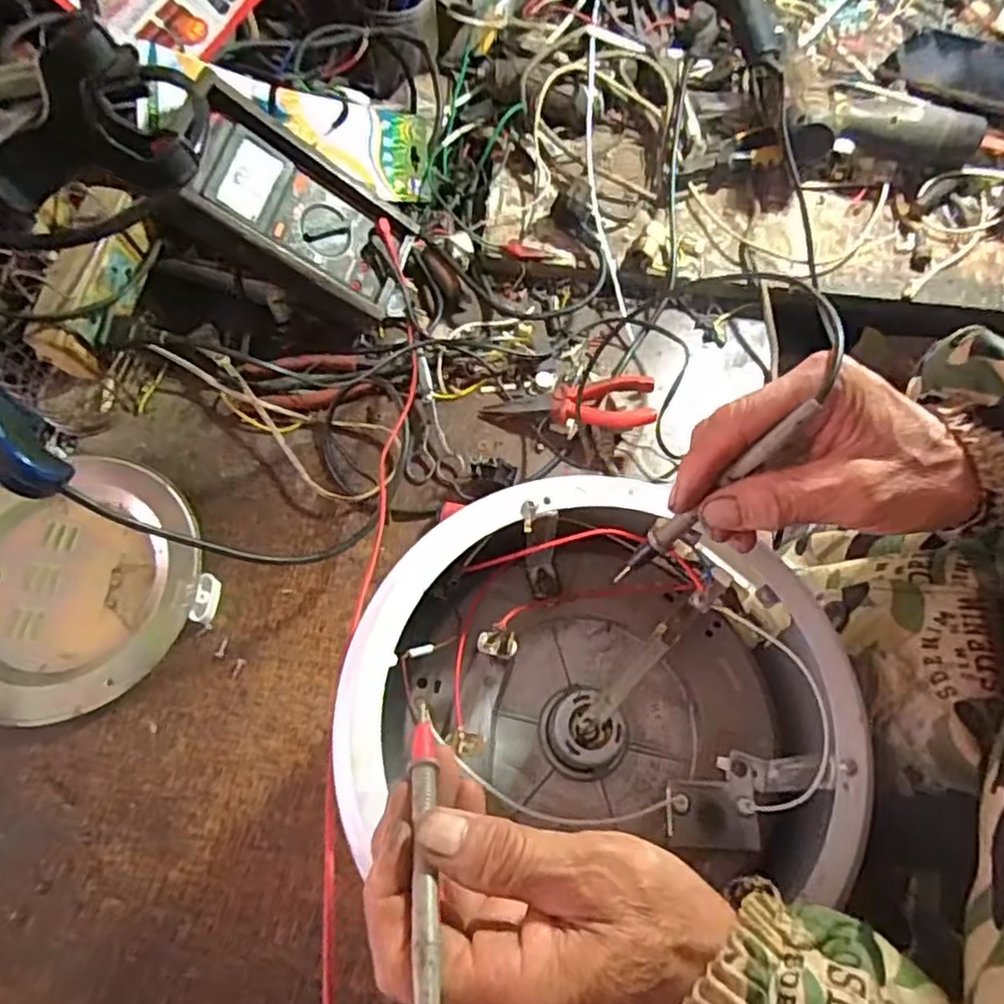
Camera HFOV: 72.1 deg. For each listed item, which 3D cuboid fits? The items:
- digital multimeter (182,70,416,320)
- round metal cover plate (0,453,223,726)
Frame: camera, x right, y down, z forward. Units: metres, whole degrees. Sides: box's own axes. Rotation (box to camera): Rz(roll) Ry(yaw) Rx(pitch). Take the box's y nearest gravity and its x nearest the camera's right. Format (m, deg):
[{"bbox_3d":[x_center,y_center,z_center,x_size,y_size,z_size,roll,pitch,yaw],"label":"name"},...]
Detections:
[{"bbox_3d":[-0.156,-0.237,0.568,0.197,0.027,0.099,25,80,-31],"label":"digital multimeter"},{"bbox_3d":[-0.331,0.062,0.524,0.201,0.025,0.192,0,69,-1],"label":"round metal cover plate"}]

